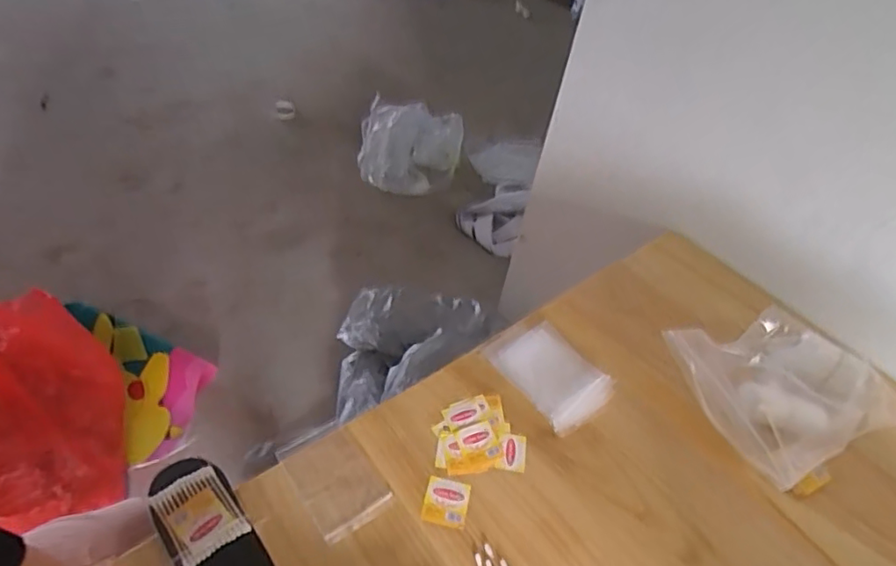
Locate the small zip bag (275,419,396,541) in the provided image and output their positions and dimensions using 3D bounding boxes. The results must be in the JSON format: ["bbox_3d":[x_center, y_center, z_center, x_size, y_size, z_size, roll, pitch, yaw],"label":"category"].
[{"bbox_3d":[-0.103,0.176,0.529,0.067,0.006,0.102,-25,53,-28],"label":"small zip bag"}]

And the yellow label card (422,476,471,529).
[{"bbox_3d":[-0.001,0.196,0.524,0.039,0.004,0.043,11,45,5],"label":"yellow label card"}]

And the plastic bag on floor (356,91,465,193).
[{"bbox_3d":[-0.116,-0.393,1.707,0.305,0.224,0.200,7,43,-3],"label":"plastic bag on floor"}]

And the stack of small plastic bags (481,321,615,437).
[{"bbox_3d":[0.107,0.093,0.627,0.082,0.020,0.133,-26,53,-28],"label":"stack of small plastic bags"}]

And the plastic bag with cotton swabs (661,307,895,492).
[{"bbox_3d":[0.355,0.108,0.617,0.228,0.064,0.176,-16,49,-21],"label":"plastic bag with cotton swabs"}]

